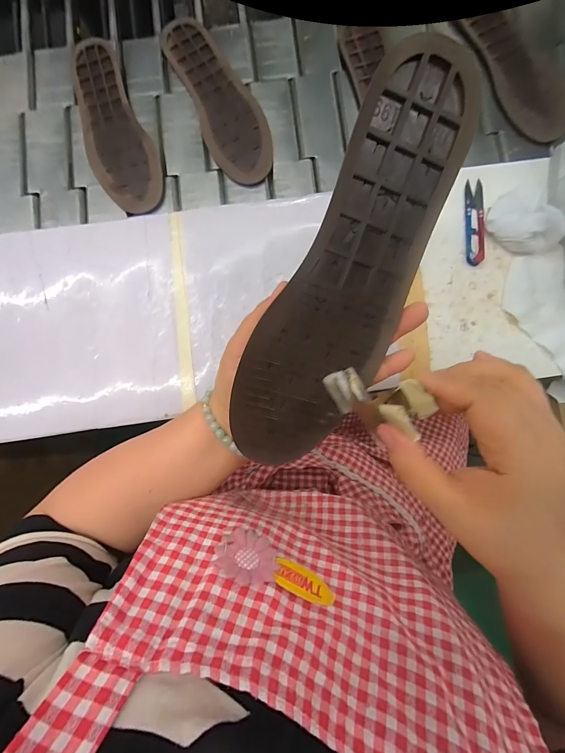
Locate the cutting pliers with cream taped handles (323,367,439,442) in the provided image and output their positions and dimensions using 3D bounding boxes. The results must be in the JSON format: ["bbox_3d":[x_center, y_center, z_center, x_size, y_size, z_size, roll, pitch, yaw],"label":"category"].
[{"bbox_3d":[0.061,0.015,0.220,0.066,0.036,0.033,15,81,38],"label":"cutting pliers with cream taped handles"}]

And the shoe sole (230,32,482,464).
[{"bbox_3d":[0.042,-0.058,0.216,0.078,0.024,0.261,26,104,3],"label":"shoe sole"}]

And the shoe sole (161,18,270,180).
[{"bbox_3d":[-0.087,-0.387,0.468,0.081,0.014,0.261,-24,82,-4],"label":"shoe sole"}]

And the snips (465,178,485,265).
[{"bbox_3d":[0.222,-0.178,0.386,0.020,0.009,0.104,2,81,0],"label":"snips"}]

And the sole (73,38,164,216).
[{"bbox_3d":[-0.237,-0.346,0.464,0.084,0.013,0.262,-22,82,-4],"label":"sole"}]

